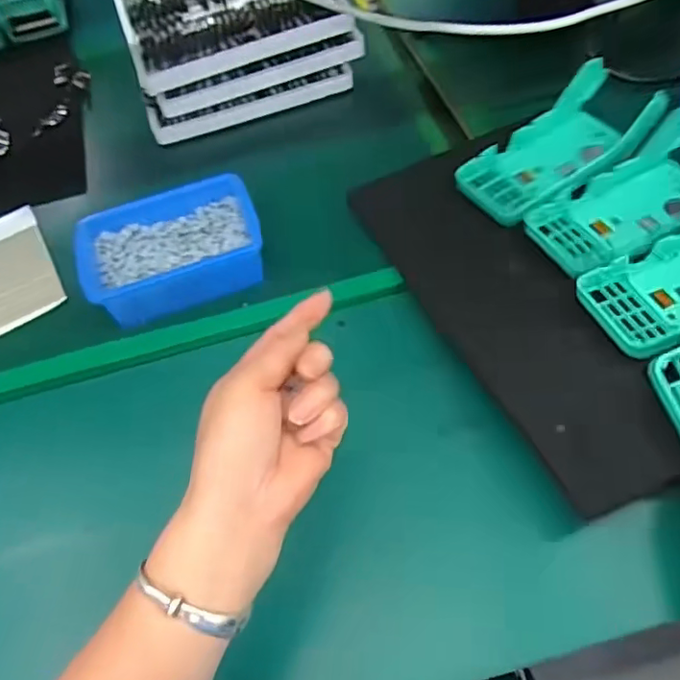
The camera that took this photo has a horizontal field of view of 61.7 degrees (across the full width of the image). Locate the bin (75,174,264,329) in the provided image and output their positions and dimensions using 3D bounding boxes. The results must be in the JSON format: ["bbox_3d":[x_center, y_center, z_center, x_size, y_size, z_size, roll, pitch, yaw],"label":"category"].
[{"bbox_3d":[-0.147,-0.080,0.502,0.149,0.059,0.127,-21,58,-11],"label":"bin"}]

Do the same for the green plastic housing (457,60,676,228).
[{"bbox_3d":[0.189,-0.176,0.501,0.170,0.044,0.084,-32,60,-17],"label":"green plastic housing"}]

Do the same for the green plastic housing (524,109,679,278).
[{"bbox_3d":[0.245,-0.118,0.458,0.181,0.060,0.096,-29,60,-15],"label":"green plastic housing"}]

